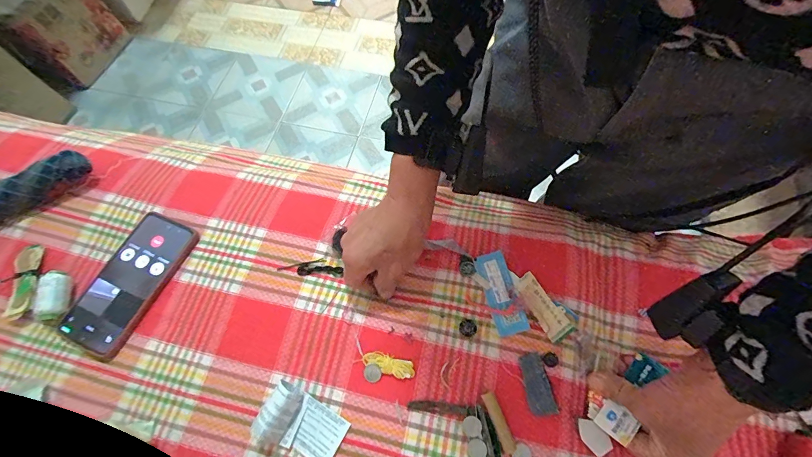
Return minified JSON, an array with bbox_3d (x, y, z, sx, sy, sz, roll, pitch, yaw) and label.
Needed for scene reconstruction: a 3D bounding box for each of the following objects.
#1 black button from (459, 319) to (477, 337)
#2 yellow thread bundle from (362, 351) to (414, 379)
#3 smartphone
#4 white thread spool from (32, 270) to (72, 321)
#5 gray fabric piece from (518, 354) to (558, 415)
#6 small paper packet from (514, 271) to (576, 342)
[{"bbox_3d":[0.067,0.107,0.393,0.018,0.004,0.018,-1,65,2],"label":"black button"},{"bbox_3d":[-0.018,0.142,0.381,0.054,0.005,0.019,14,66,9],"label":"yellow thread bundle"},{"bbox_3d":[-0.330,0.061,0.432,0.089,0.009,0.164,20,67,11],"label":"smartphone"},{"bbox_3d":[-0.400,0.075,0.415,0.022,0.026,0.053,-10,65,-2],"label":"white thread spool"},{"bbox_3d":[0.133,0.160,0.375,0.027,0.004,0.059,-15,76,-11],"label":"gray fabric piece"},{"bbox_3d":[0.146,0.082,0.392,0.028,0.008,0.072,-36,63,8],"label":"small paper packet"}]

